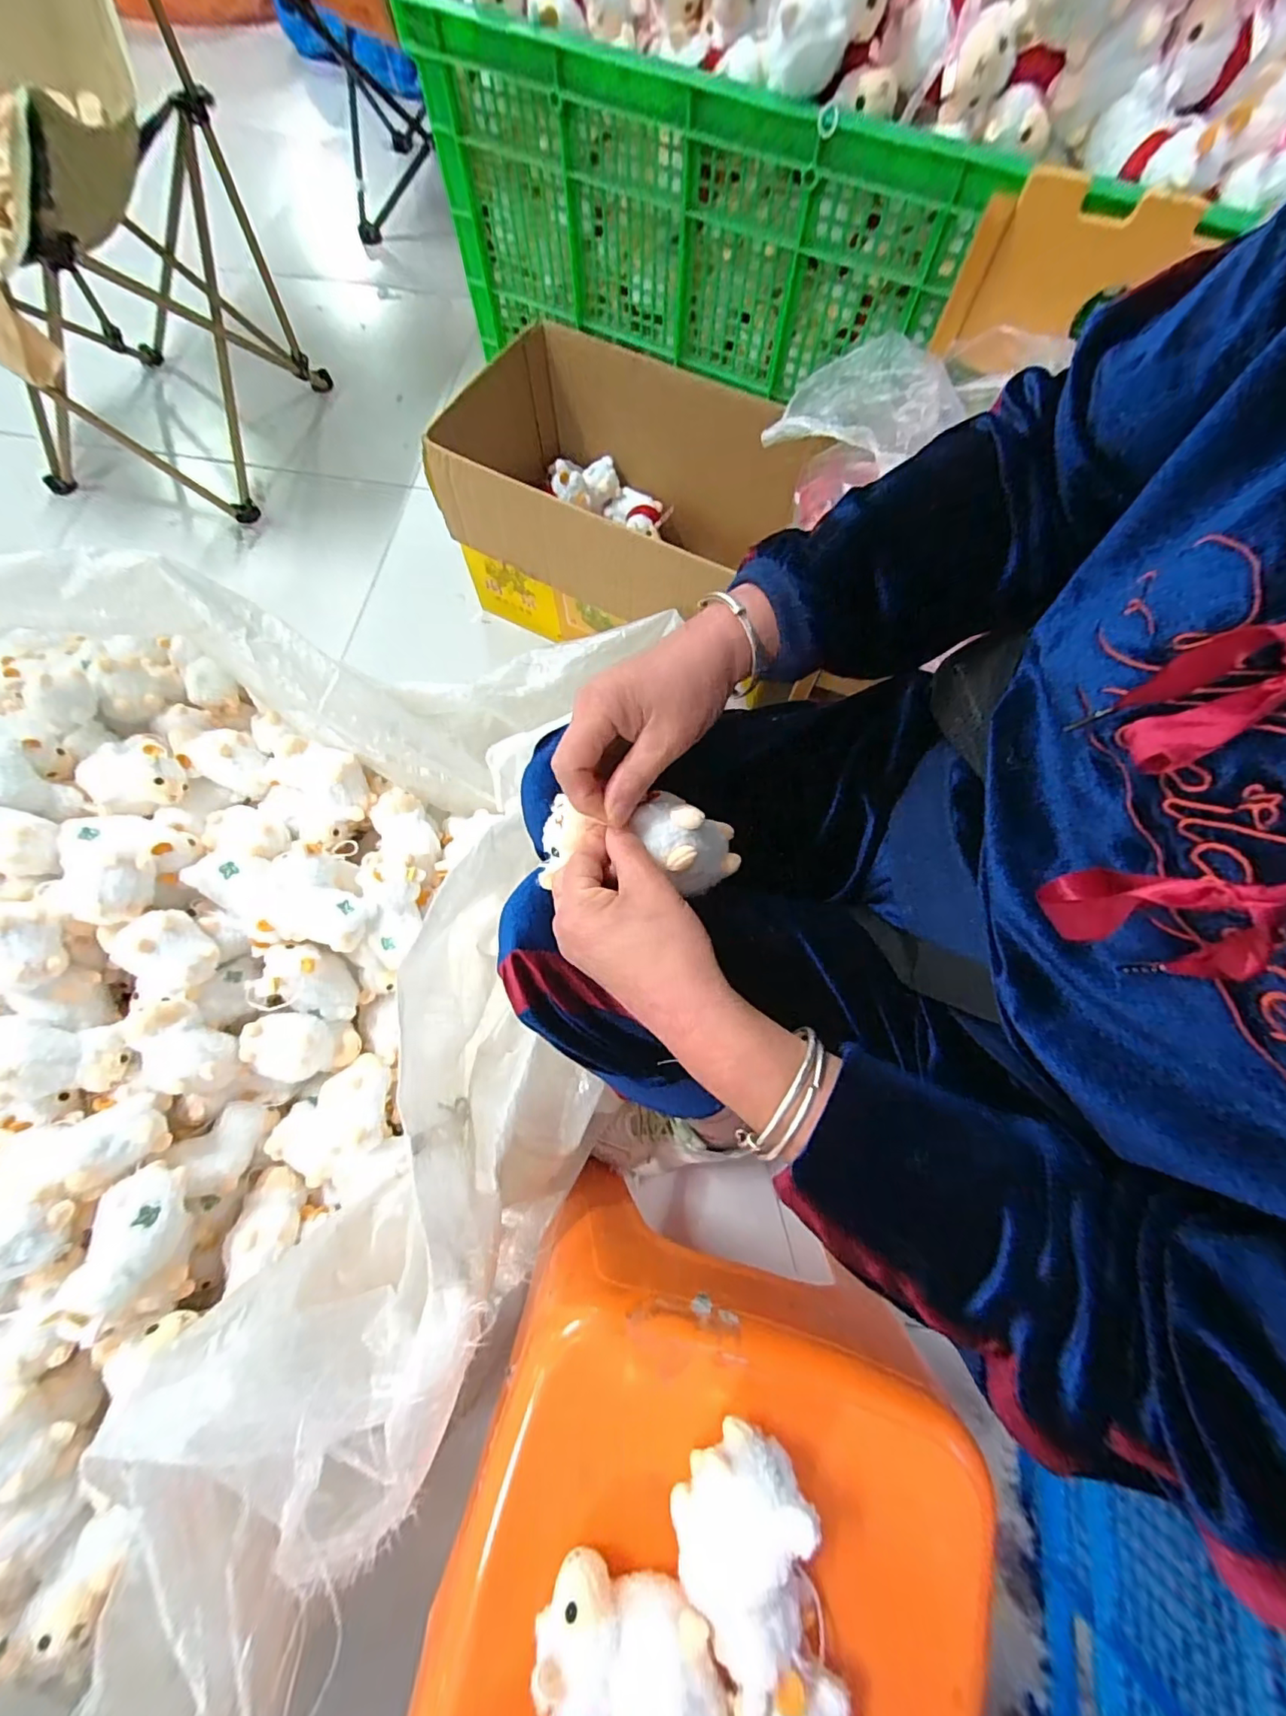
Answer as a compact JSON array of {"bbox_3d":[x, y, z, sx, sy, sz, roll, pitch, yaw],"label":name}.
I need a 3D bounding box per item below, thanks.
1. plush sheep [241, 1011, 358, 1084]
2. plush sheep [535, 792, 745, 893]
[{"bbox_3d":[-0.402,0.223,0.657,0.121,0.066,0.075,4,69,-30],"label":"plush sheep"},{"bbox_3d":[0.001,-0.011,0.358,0.128,0.051,0.055,4,71,-4],"label":"plush sheep"}]

